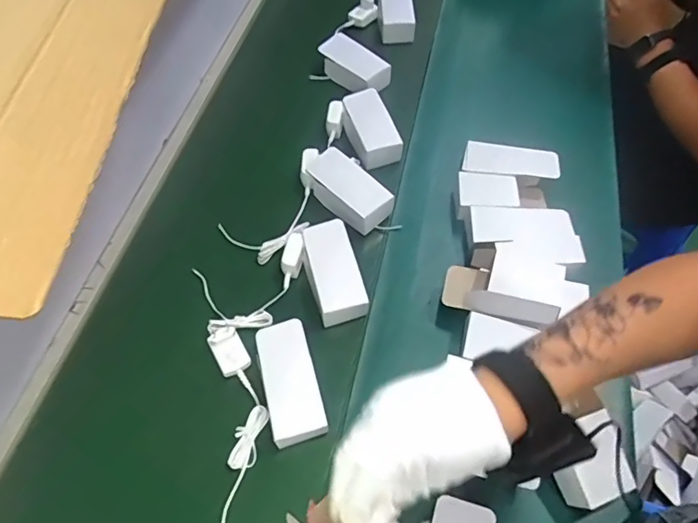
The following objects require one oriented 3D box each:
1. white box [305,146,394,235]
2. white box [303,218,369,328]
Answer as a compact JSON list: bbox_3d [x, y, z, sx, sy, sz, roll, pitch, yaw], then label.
[{"bbox_3d":[-0.002,-0.111,0.790,0.071,0.050,0.158,-37,63,-19],"label":"white box"},{"bbox_3d":[-0.024,0.015,0.719,0.070,0.044,0.146,-14,58,-6],"label":"white box"}]

